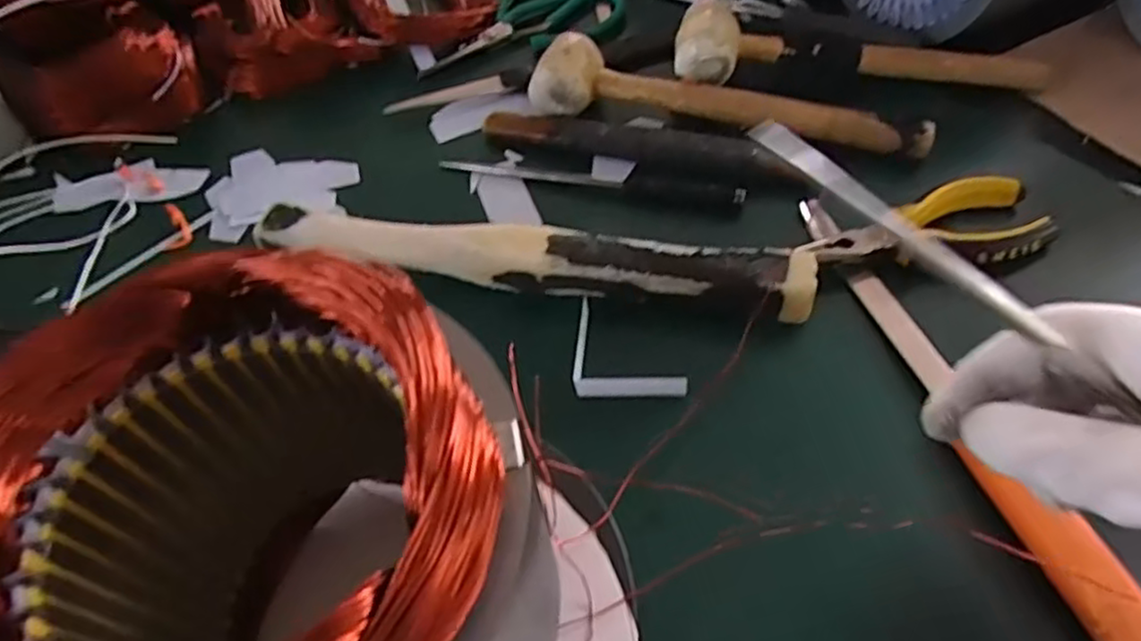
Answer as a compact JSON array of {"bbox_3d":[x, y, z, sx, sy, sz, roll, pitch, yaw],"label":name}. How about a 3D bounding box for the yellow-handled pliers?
[{"bbox_3d":[0.196,-0.043,0.388,0.142,0.025,0.052,-18,54,-9],"label":"yellow-handled pliers"}]

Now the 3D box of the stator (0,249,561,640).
[{"bbox_3d":[-0.080,0.076,0.217,0.135,0.138,0.135,-2,53,3],"label":"stator"}]

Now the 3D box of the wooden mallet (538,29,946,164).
[{"bbox_3d":[0.104,-0.151,0.477,0.259,0.040,0.055,12,55,14],"label":"wooden mallet"}]

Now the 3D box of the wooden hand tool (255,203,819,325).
[{"bbox_3d":[-0.031,-0.036,0.404,0.322,0.037,0.030,8,55,11],"label":"wooden hand tool"}]

